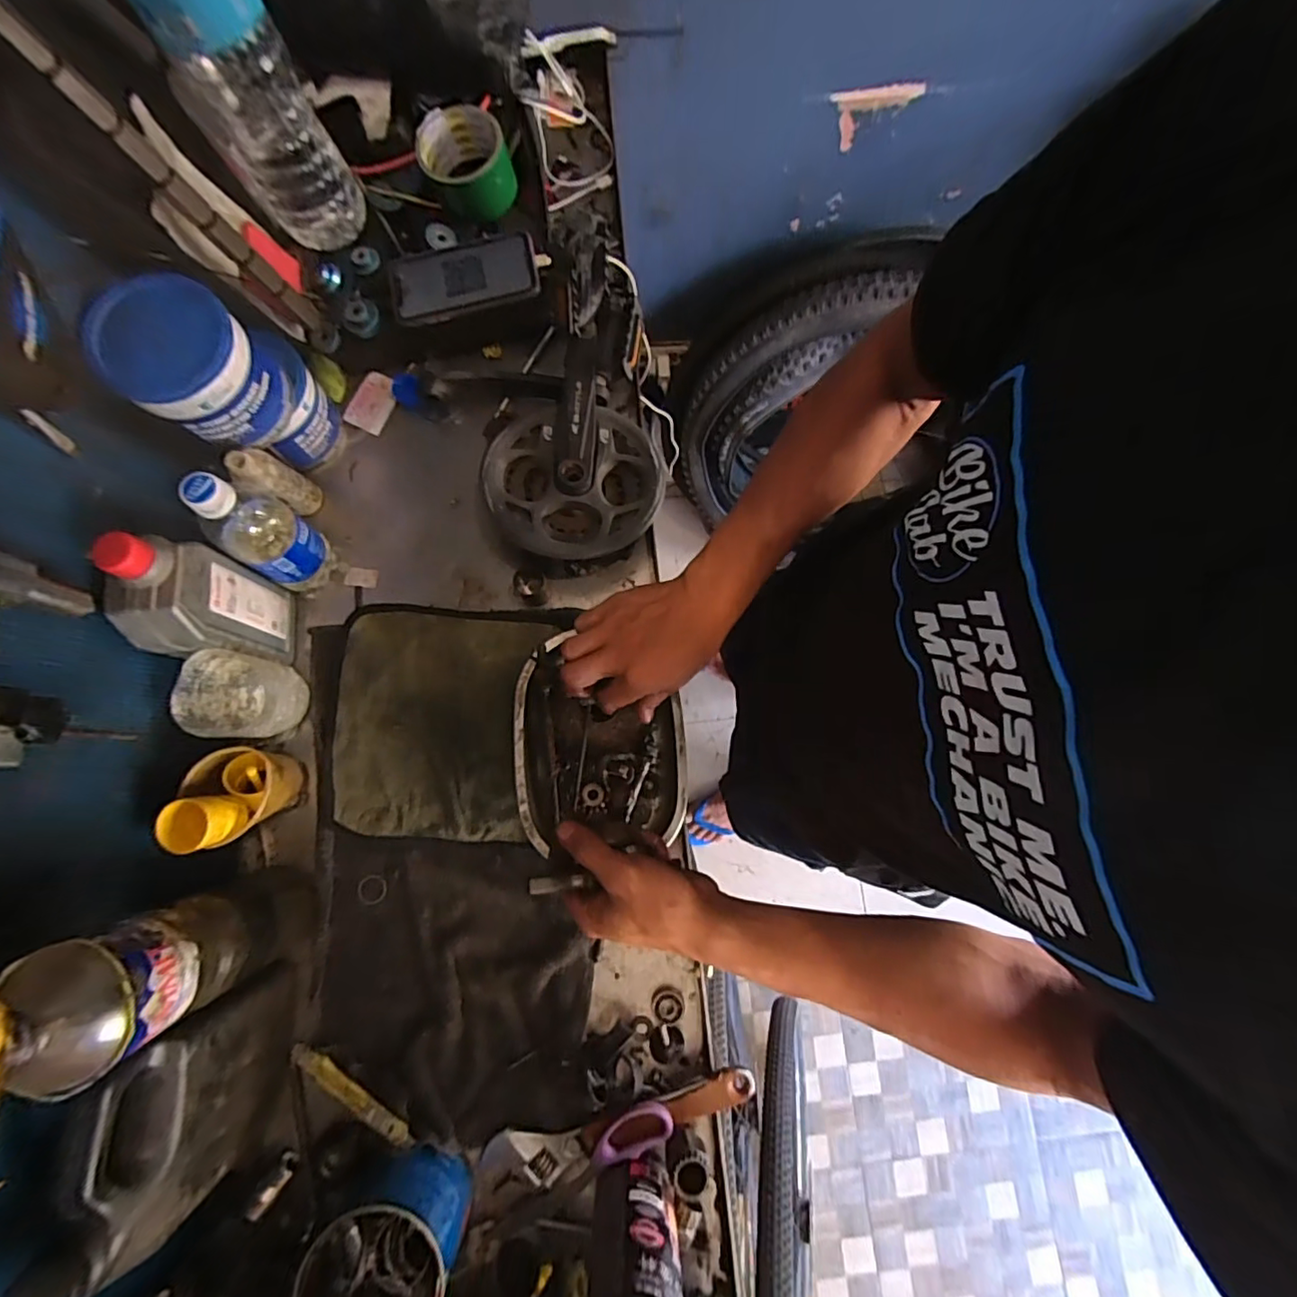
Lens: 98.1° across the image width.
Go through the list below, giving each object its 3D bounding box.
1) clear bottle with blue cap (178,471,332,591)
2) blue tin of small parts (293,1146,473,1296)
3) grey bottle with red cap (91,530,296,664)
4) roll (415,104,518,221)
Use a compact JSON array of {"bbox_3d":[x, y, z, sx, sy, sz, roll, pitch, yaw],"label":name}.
[{"bbox_3d":[-0.342,-0.102,0.502,0.056,0.163,0.062,30,79,5],"label":"clear bottle with blue cap"},{"bbox_3d":[-0.194,0.454,0.425,0.096,0.083,0.104,0,78,-2],"label":"blue tin of small parts"},{"bbox_3d":[-0.371,-0.035,0.473,0.054,0.169,0.081,-6,78,-3],"label":"grey bottle with red cap"},{"bbox_3d":[-0.187,-0.499,0.575,0.081,0.057,0.077,0,79,-1],"label":"roll"}]

